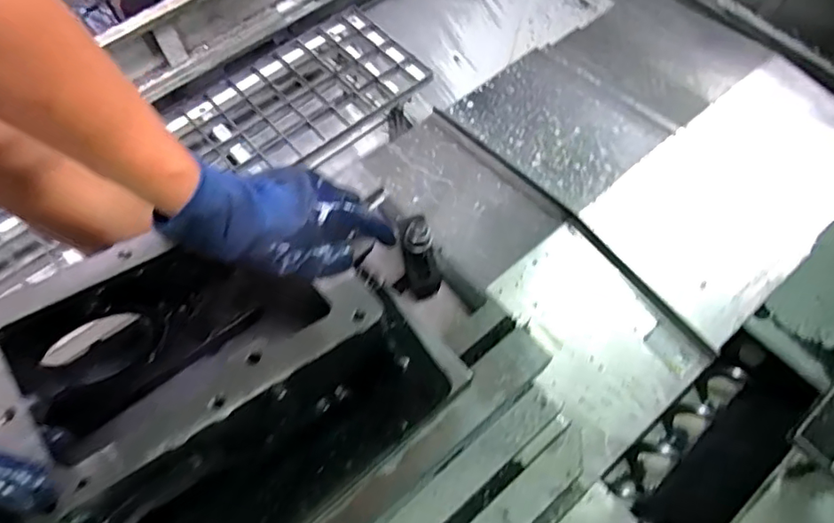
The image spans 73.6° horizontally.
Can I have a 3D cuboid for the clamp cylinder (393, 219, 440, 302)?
[{"bbox_3d":[0.001,-0.005,0.657,0.057,0.104,0.069,6,64,4],"label":"clamp cylinder"}]

